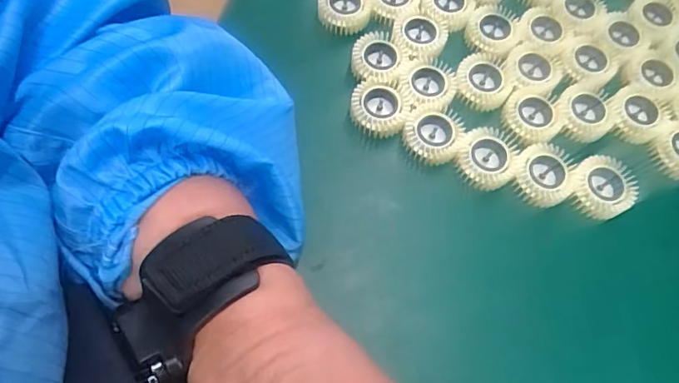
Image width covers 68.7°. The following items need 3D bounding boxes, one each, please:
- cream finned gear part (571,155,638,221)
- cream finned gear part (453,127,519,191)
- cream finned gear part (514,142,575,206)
[{"bbox_3d":[0.138,-0.002,0.260,0.033,0.010,0.032,1,67,-3],"label":"cream finned gear part"},{"bbox_3d":[0.078,-0.018,0.262,0.030,0.008,0.032,1,67,-3],"label":"cream finned gear part"},{"bbox_3d":[0.108,-0.009,0.261,0.029,0.006,0.032,13,67,3],"label":"cream finned gear part"}]

